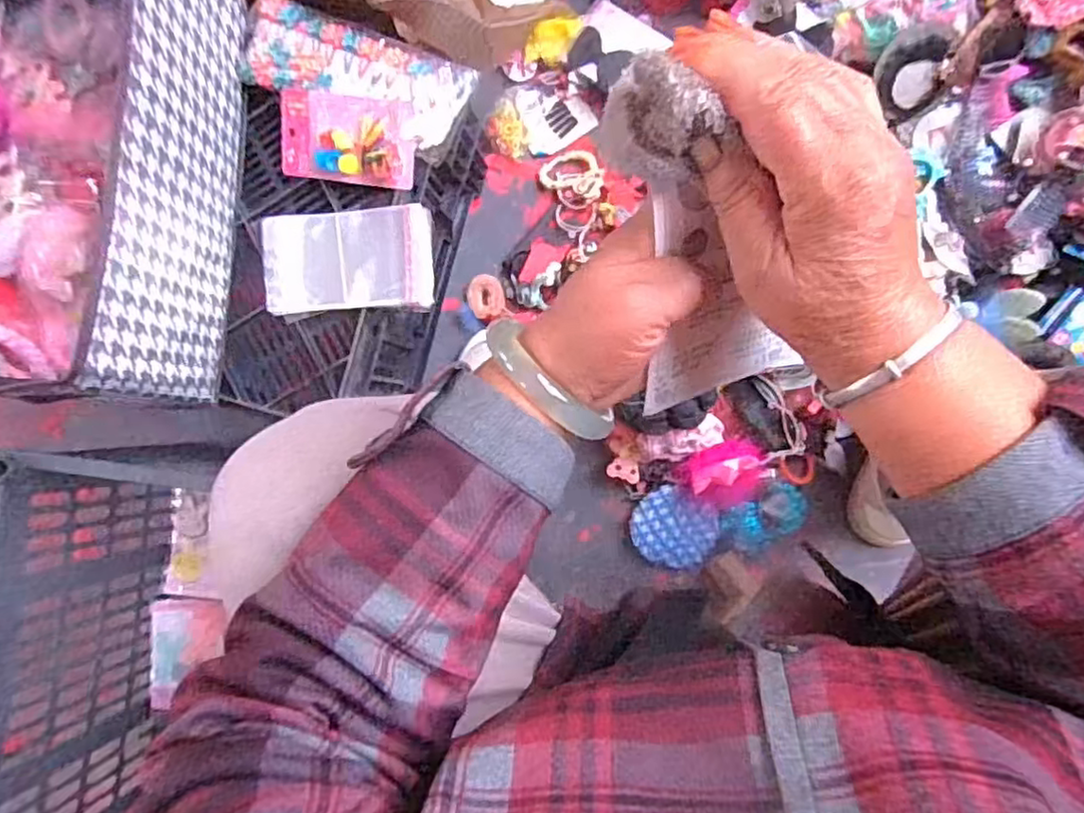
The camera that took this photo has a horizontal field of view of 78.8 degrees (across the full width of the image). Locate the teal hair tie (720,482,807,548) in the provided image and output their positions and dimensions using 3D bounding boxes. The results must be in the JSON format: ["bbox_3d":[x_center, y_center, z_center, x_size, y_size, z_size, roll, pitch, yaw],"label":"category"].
[{"bbox_3d":[0.251,0.125,0.736,0.089,0.016,0.057,-33,84,8],"label":"teal hair tie"}]

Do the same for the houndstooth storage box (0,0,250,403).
[{"bbox_3d":[-0.458,-0.238,0.589,0.338,0.159,0.441,4,90,10],"label":"houndstooth storage box"}]

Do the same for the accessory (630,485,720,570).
[{"bbox_3d":[0.152,0.140,0.762,0.094,0.029,0.089,0,89,10],"label":"accessory"}]

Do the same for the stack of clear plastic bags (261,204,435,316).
[{"bbox_3d":[-0.189,-0.141,0.641,0.167,0.019,0.095,-3,89,10],"label":"stack of clear plastic bags"}]

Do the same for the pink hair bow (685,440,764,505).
[{"bbox_3d":[0.201,0.075,0.711,0.080,0.058,0.071,-7,88,10],"label":"pink hair bow"}]

